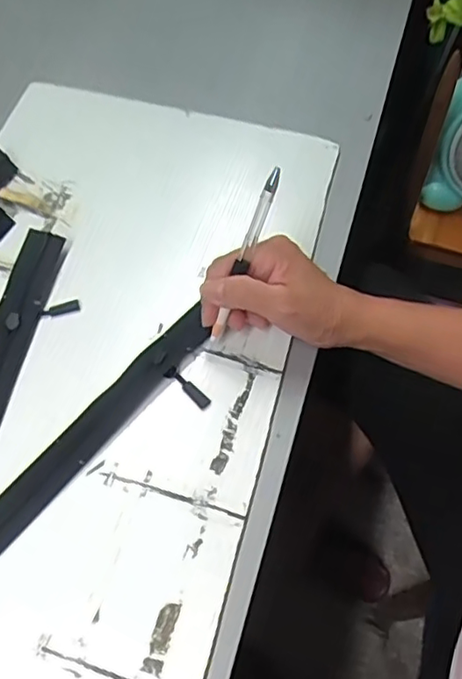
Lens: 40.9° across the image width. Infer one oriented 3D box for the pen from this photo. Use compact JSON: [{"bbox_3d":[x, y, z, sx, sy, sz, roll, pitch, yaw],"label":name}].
[{"bbox_3d":[0.008,-0.055,0.434,0.010,0.141,0.017,29,32,13],"label":"pen"}]

